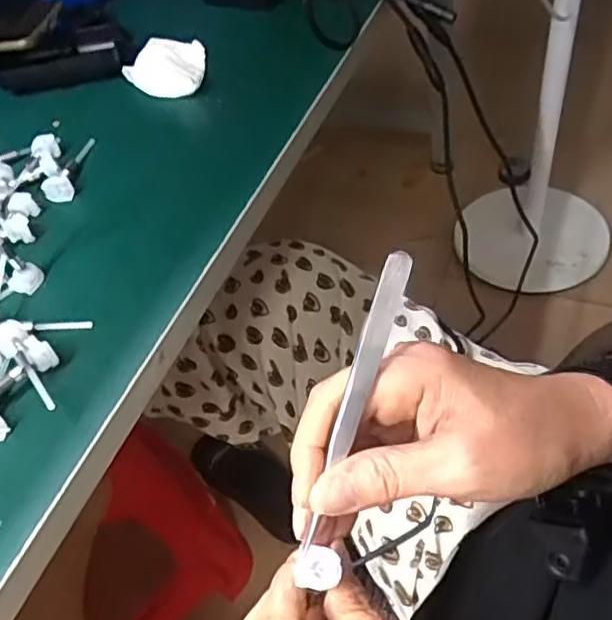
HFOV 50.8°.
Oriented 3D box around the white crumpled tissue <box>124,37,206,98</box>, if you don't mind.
[{"bbox_3d":[-0.104,-0.191,0.507,0.068,0.017,0.059,14,54,22],"label":"white crumpled tissue"}]

